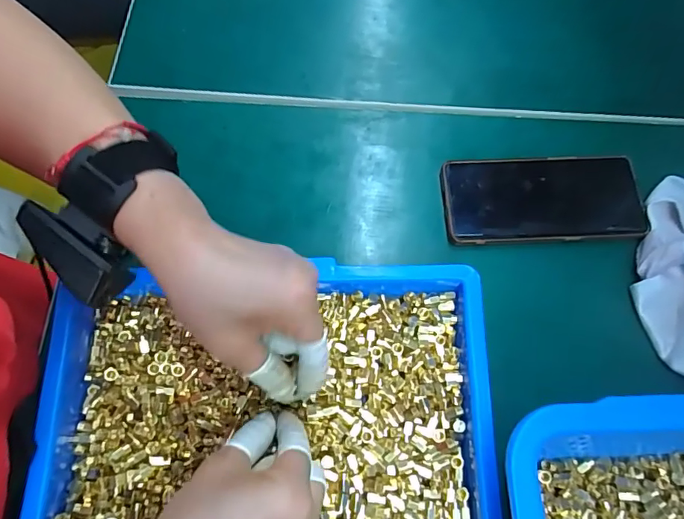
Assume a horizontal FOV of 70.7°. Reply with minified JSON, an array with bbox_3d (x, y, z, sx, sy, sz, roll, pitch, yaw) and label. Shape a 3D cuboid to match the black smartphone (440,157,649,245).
[{"bbox_3d":[0.166,-0.051,0.401,0.161,0.010,0.074,-2,68,-2],"label":"black smartphone"}]

